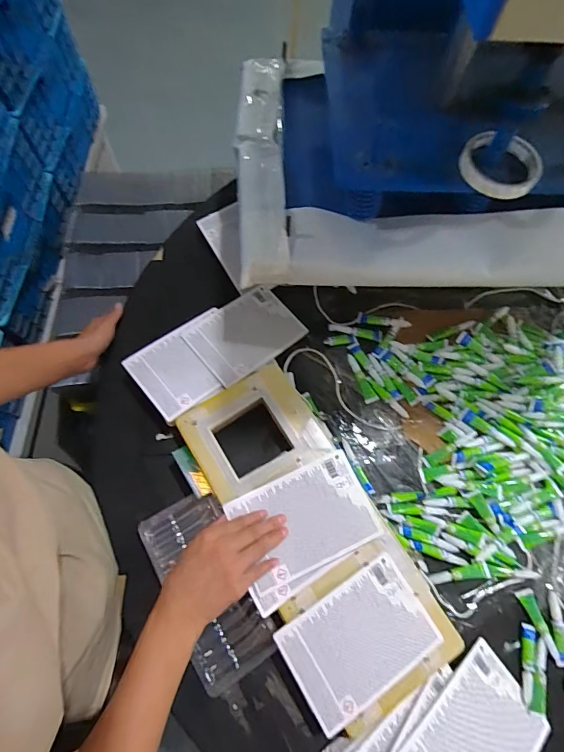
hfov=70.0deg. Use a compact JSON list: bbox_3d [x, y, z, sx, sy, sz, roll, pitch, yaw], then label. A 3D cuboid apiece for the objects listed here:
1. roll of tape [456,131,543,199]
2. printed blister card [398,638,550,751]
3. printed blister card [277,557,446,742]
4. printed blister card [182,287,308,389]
[{"bbox_3d":[0.260,-0.246,0.472,0.094,0.027,0.094,1,69,-2],"label":"roll of tape"},{"bbox_3d":[0.224,0.415,0.457,0.167,0.007,0.119,-29,70,-28],"label":"printed blister card"},{"bbox_3d":[0.090,0.308,0.473,0.166,0.008,0.115,-30,73,-13],"label":"printed blister card"},{"bbox_3d":[-0.055,-0.065,0.629,0.159,0.009,0.115,-39,76,-22],"label":"printed blister card"}]

